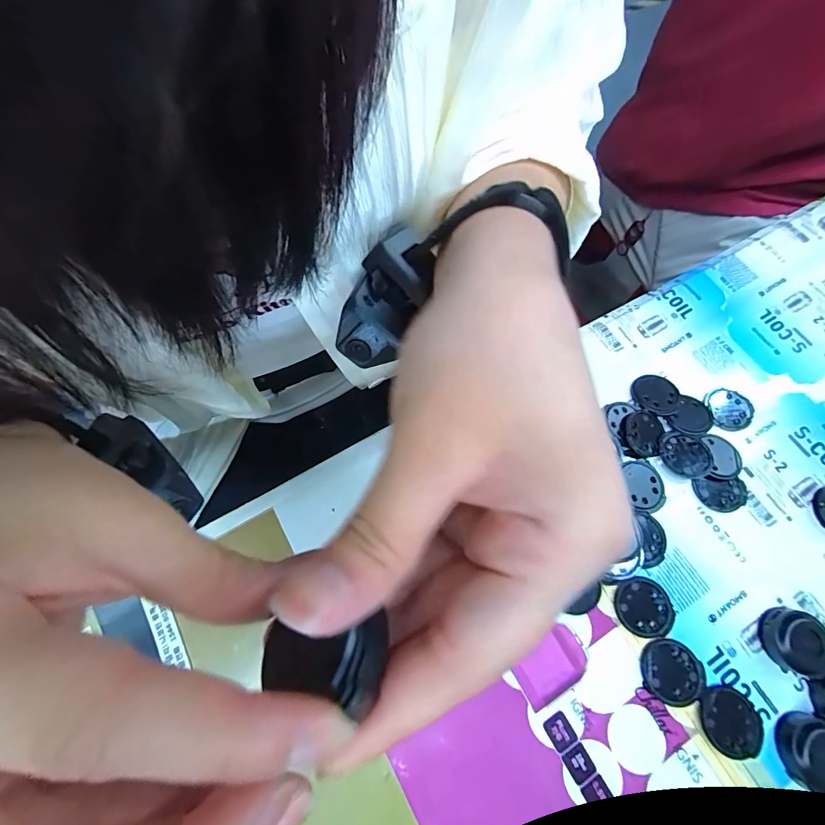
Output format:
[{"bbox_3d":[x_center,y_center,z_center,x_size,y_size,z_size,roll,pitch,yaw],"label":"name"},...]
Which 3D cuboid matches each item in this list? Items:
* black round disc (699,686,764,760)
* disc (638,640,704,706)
[{"bbox_3d":[0.159,0.154,0.200,0.028,0.004,0.028,0,68,-1],"label":"black round disc"},{"bbox_3d":[0.134,0.134,0.208,0.031,0.004,0.028,20,69,7],"label":"disc"}]

